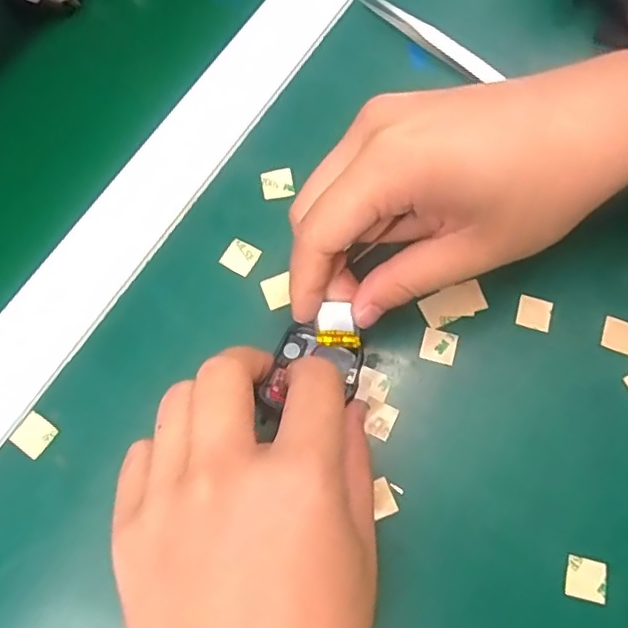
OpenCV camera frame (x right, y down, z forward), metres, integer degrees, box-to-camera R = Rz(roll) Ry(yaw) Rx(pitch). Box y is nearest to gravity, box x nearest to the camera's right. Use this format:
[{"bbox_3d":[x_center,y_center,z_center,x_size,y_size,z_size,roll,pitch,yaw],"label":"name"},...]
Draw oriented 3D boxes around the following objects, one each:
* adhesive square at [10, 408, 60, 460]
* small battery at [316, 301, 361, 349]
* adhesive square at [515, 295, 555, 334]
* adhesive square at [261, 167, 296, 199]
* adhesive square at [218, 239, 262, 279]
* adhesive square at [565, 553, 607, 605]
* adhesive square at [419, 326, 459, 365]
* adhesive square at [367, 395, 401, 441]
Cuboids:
[{"bbox_3d":[-0.121,0.051,0.255,0.016,0.004,0.016,33,74,11],"label":"adhesive square"},{"bbox_3d":[0.011,0.004,0.253,0.018,0.004,0.019,3,93,9],"label":"small battery"},{"bbox_3d":[0.103,-0.001,0.275,0.015,0.004,0.015,17,72,6],"label":"adhesive square"},{"bbox_3d":[-0.018,-0.066,0.296,0.016,0.004,0.016,-11,71,-4],"label":"adhesive square"},{"bbox_3d":[-0.035,-0.028,0.284,0.015,0.004,0.016,29,73,7],"label":"adhesive square"},{"bbox_3d":[0.110,0.107,0.240,0.016,0.004,0.016,11,69,7],"label":"adhesive square"},{"bbox_3d":[0.057,0.014,0.270,0.015,0.004,0.015,16,72,7],"label":"adhesive square"},{"bbox_3d":[0.028,0.046,0.259,0.015,0.004,0.016,25,66,9],"label":"adhesive square"}]

